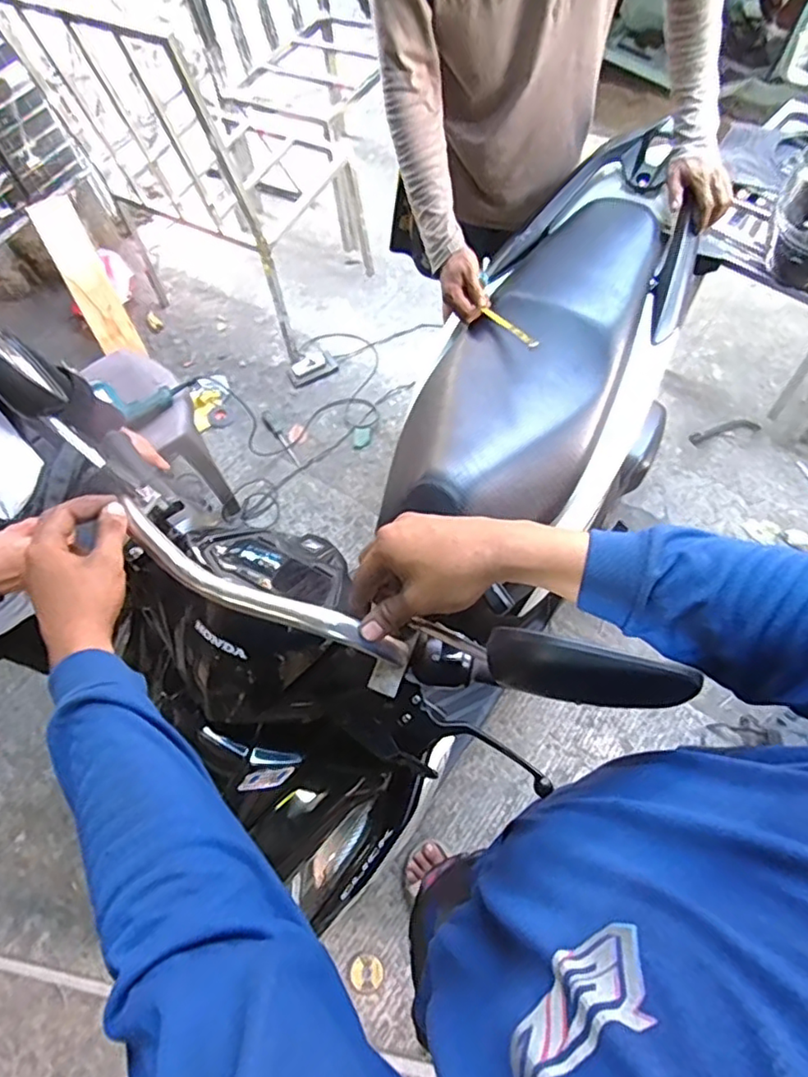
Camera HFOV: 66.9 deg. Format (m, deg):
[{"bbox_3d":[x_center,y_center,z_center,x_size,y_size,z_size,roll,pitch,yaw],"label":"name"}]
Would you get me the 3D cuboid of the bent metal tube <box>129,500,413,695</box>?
[{"bbox_3d":[-0.122,0.045,0.520,0.281,0.050,0.051,26,68,3],"label":"bent metal tube"}]

